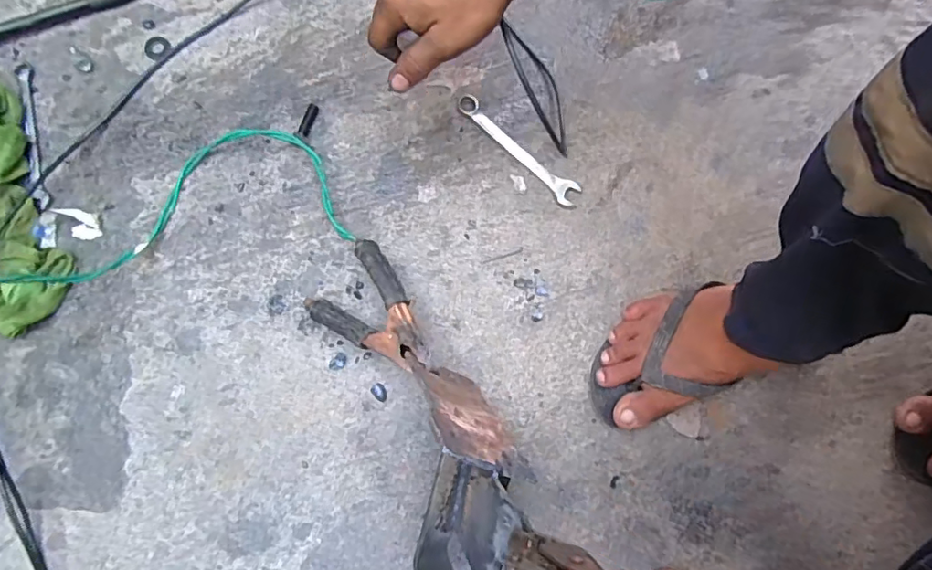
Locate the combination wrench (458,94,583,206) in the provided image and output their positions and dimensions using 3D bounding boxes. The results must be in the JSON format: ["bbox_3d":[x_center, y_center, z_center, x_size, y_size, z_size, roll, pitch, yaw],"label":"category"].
[{"bbox_3d":[0.053,-0.142,0.588,0.158,0.004,0.026,42,82,6],"label":"combination wrench"}]

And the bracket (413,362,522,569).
[{"bbox_3d":[0.000,0.173,0.447,0.077,0.106,0.218,-1,79,-2],"label":"bracket"}]

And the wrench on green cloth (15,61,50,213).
[{"bbox_3d":[-0.453,-0.158,0.586,0.018,0.009,0.166,-13,80,-3],"label":"wrench on green cloth"}]

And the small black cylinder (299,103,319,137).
[{"bbox_3d":[-0.165,-0.172,0.590,0.011,0.010,0.036,21,80,3],"label":"small black cylinder"}]

